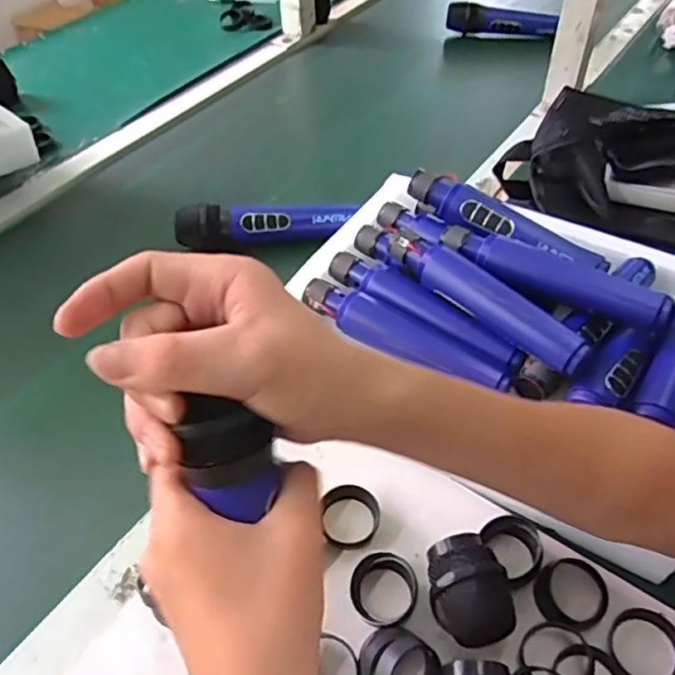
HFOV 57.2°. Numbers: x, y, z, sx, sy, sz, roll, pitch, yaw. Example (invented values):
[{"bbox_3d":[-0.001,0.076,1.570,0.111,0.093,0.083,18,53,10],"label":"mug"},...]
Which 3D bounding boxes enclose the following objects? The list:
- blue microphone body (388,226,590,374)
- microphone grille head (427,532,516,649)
[{"bbox_3d":[0.116,-0.029,0.507,0.031,0.041,0.184,-35,55,-26],"label":"blue microphone body"},{"bbox_3d":[0.082,0.163,0.392,0.046,0.052,0.060,-5,48,-2],"label":"microphone grille head"}]

